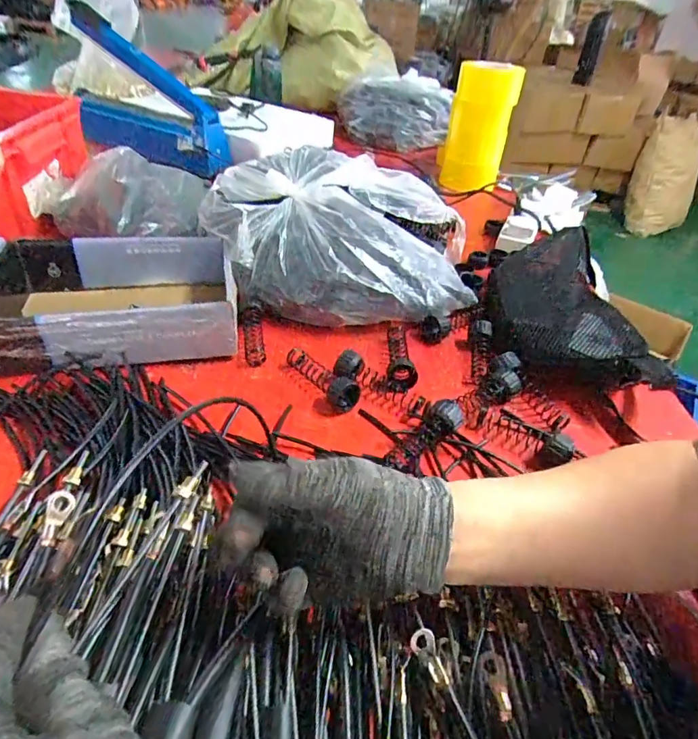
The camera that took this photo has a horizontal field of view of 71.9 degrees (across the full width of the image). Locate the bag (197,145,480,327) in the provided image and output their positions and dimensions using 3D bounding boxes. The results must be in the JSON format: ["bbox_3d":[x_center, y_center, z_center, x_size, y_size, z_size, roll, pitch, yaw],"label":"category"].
[{"bbox_3d":[-0.002,-0.189,0.656,0.341,0.113,0.305,9,39,3],"label":"bag"}]

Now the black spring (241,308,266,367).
[{"bbox_3d":[-0.108,-0.039,0.542,0.022,0.018,0.081,-4,42,-13],"label":"black spring"}]

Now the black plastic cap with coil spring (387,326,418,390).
[{"bbox_3d":[0.055,-0.022,0.539,0.028,0.027,0.105,4,41,-5],"label":"black plastic cap with coil spring"}]

